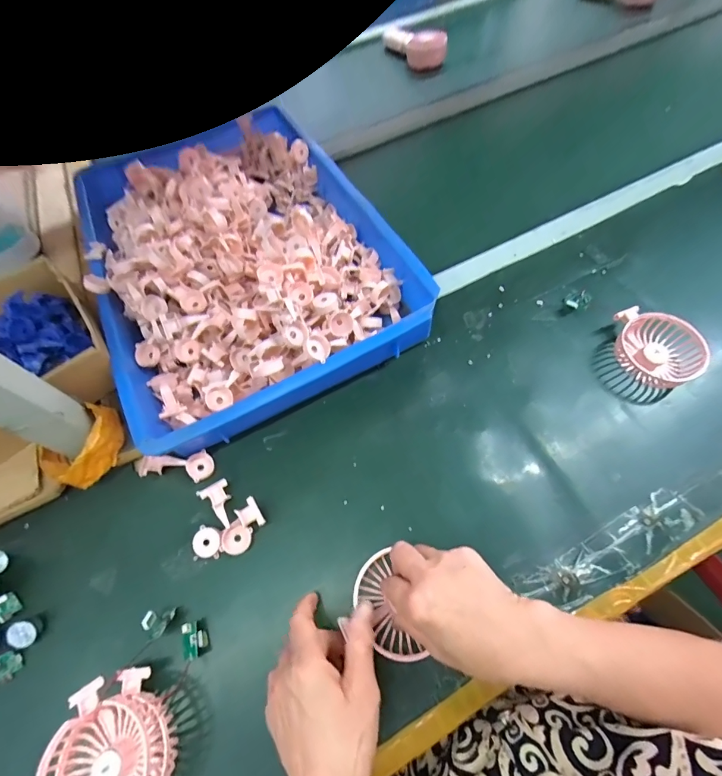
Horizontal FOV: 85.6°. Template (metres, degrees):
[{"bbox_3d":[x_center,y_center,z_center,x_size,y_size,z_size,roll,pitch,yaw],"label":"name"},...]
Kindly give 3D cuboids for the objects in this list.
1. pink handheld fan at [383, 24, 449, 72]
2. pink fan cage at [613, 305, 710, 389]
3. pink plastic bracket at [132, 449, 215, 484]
[{"bbox_3d":[0.110,-0.761,0.873,0.061,0.072,0.168,-41,66,-16],"label":"pink handheld fan"},{"bbox_3d":[0.349,-0.047,0.464,0.097,0.035,0.092,18,65,14],"label":"pink fan cage"},{"bbox_3d":[-0.218,0.087,0.442,0.094,0.020,0.033,0,62,5],"label":"pink plastic bracket"}]

